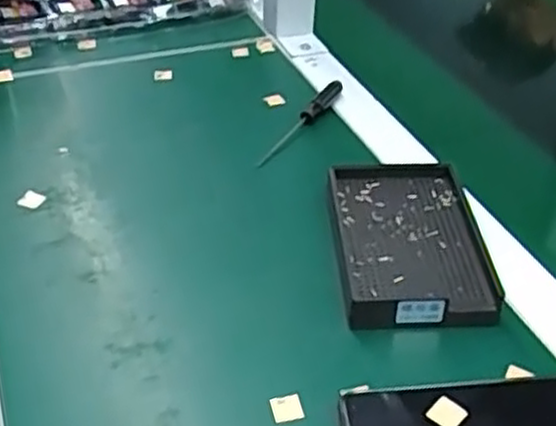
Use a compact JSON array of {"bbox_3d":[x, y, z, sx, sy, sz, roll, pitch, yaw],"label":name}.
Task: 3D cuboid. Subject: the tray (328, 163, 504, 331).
[{"bbox_3d":[0.085,0.018,0.497,0.092,0.024,0.139,0,38,-3],"label":"tray"}]

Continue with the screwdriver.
[{"bbox_3d":[0.021,-0.075,0.617,0.012,0.014,0.127,19,41,21],"label":"screwdriver"}]

